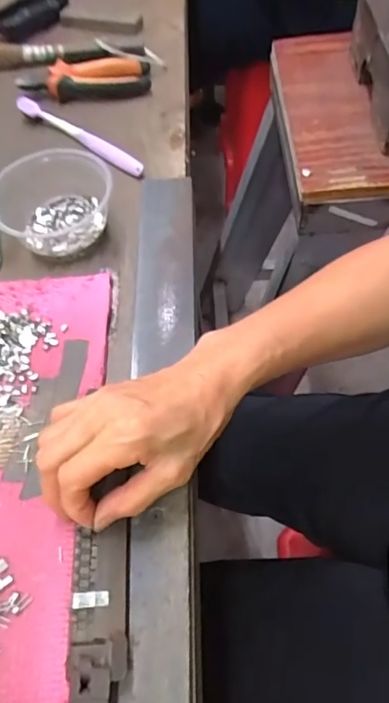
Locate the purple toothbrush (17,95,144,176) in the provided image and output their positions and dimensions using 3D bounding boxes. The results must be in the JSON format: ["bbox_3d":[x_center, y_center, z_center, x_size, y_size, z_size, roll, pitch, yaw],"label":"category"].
[{"bbox_3d":[-0.123,-0.232,0.538,0.182,0.020,0.014,34,66,21],"label":"purple toothbrush"}]

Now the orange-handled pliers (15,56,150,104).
[{"bbox_3d":[-0.129,-0.323,0.593,0.148,0.025,0.049,2,59,3],"label":"orange-handled pliers"}]

